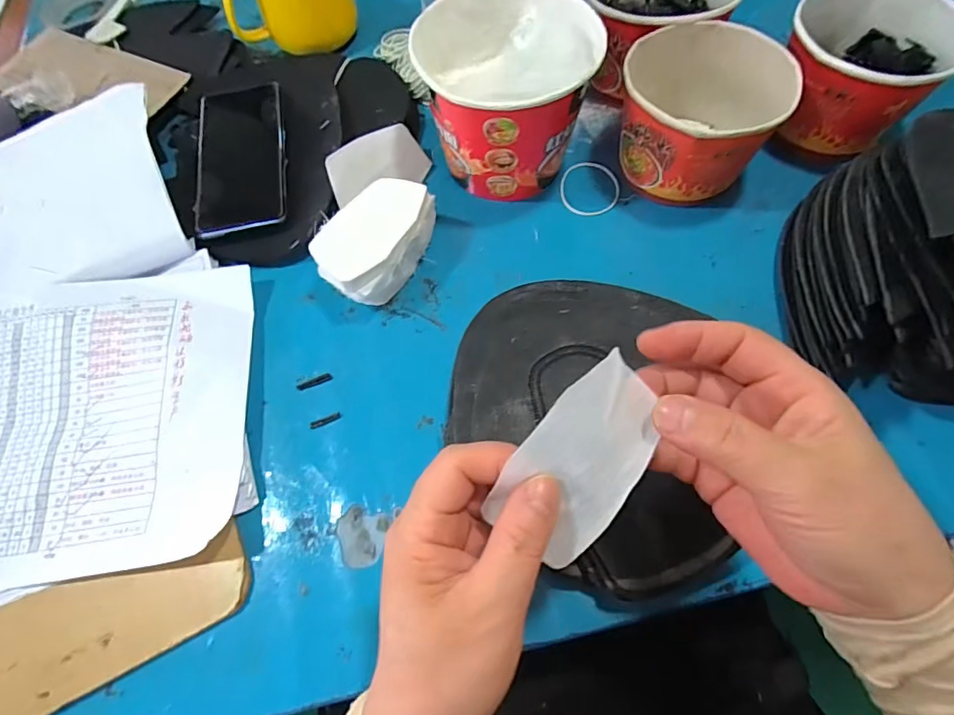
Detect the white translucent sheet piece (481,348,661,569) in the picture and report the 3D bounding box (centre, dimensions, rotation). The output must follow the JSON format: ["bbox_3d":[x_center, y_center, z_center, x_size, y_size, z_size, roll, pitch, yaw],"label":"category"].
[{"bbox_3d":[0.044,0.041,0.203,0.049,0.011,0.083,38,88,-12],"label":"white translucent sheet piece"}]

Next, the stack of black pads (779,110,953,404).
[{"bbox_3d":[0.326,-0.068,0.304,0.218,0.104,0.177,0,66,3],"label":"stack of black pads"}]

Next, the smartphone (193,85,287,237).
[{"bbox_3d":[-0.201,-0.174,0.412,0.073,0.004,0.159,-12,68,-3],"label":"smartphone"}]

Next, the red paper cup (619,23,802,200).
[{"bbox_3d":[0.163,-0.184,0.376,0.109,0.083,0.107,-1,66,2],"label":"red paper cup"}]

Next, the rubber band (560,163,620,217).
[{"bbox_3d":[0.096,-0.144,0.413,0.049,0.004,0.059,-1,66,2],"label":"rubber band"}]

